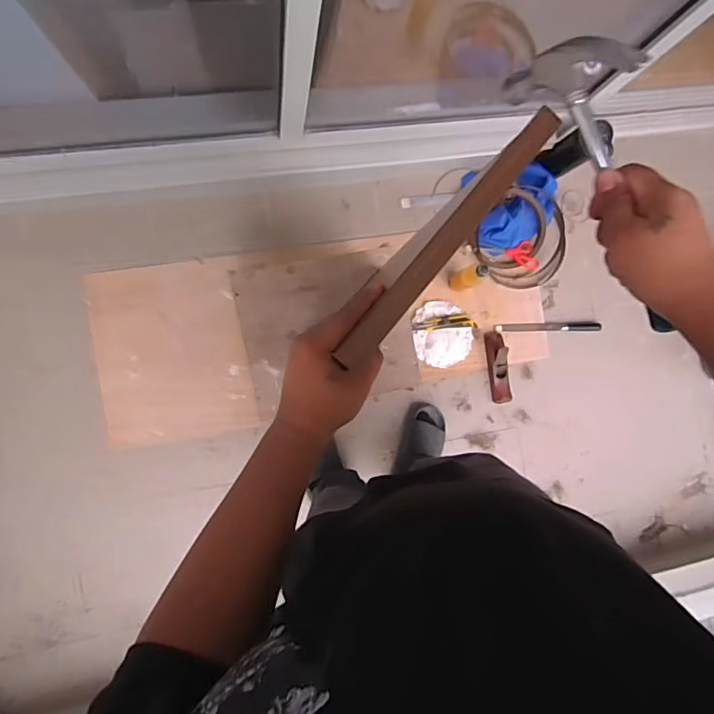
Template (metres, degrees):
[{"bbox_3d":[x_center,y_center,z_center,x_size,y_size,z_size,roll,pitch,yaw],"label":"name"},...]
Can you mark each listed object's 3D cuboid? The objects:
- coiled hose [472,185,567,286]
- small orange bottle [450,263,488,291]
[{"bbox_3d":[0.473,-0.331,1.444,0.255,0.089,0.267,0,88,-10],"label":"coiled hose"},{"bbox_3d":[0.285,-0.208,1.316,0.055,0.164,0.052,0,88,-10],"label":"small orange bottle"}]

